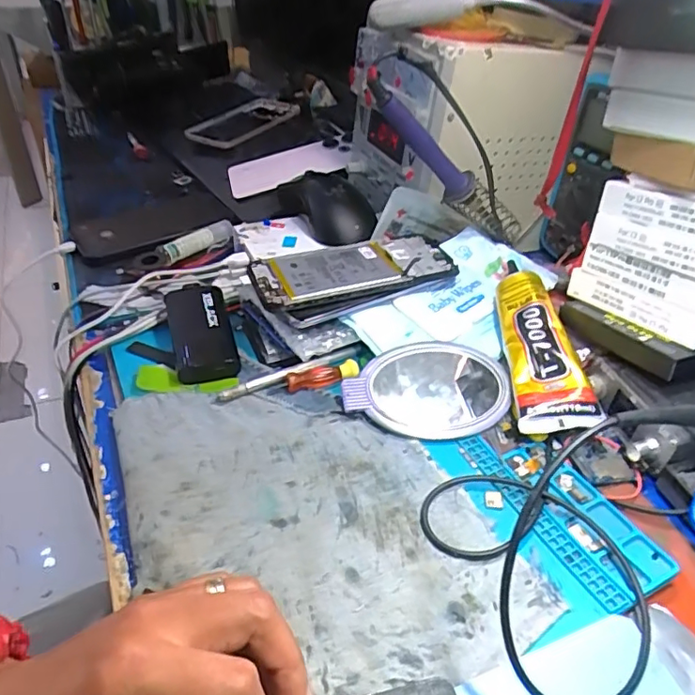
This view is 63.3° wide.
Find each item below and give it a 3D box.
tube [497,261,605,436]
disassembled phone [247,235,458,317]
[{"bbox_3d":[0.140,-0.001,0.422,0.052,0.027,0.144,-2,52,-3],"label":"tube"},{"bbox_3d":[0.004,-0.068,0.469,0.166,0.015,0.079,-14,42,-22],"label":"disassembled phone"}]

